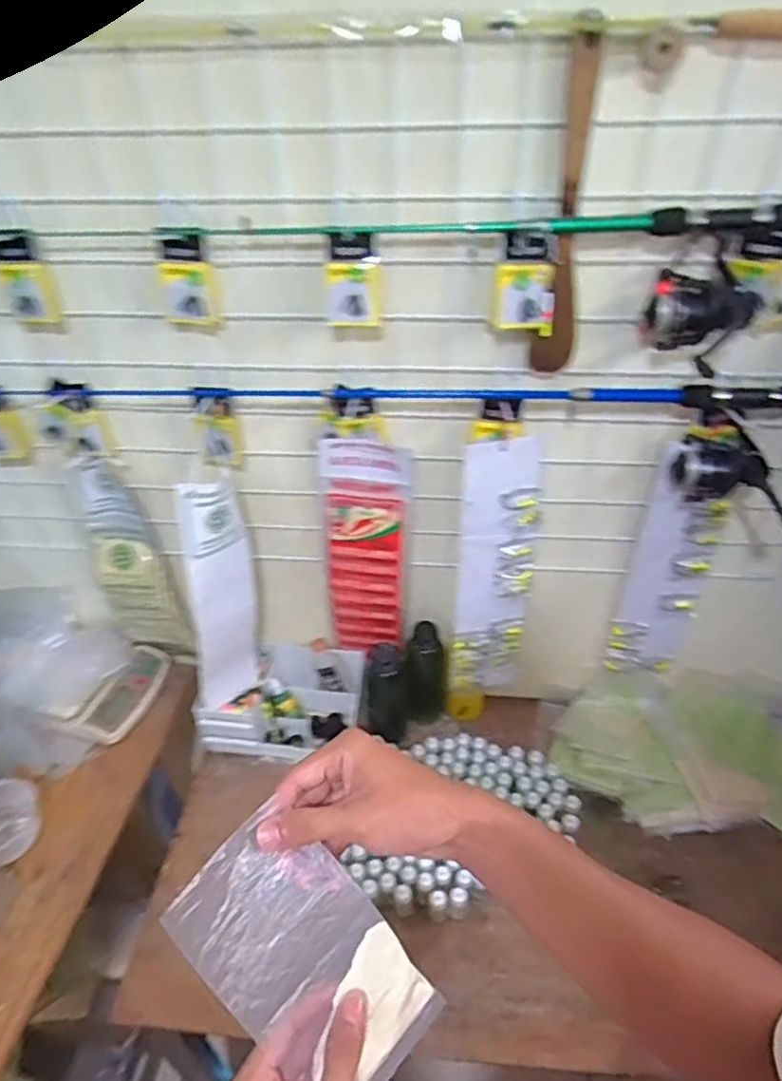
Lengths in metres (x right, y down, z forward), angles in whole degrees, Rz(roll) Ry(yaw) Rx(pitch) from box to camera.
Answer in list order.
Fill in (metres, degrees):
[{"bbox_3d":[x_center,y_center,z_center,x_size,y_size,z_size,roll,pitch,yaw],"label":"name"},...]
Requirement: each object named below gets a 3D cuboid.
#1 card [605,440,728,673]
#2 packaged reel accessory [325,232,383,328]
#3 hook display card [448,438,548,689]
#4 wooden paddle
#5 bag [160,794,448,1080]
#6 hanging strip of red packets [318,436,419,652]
[{"bbox_3d":[0.369,0.043,0.897,0.096,0.376,0.025,7,39,10],"label":"card"},{"bbox_3d":[-0.037,-0.265,0.684,0.055,0.090,0.016,5,39,8],"label":"packaged reel accessory"},{"bbox_3d":[0.139,0.052,0.896,0.103,0.411,0.017,-4,35,-8],"label":"hook display card"},{"bbox_3d":[0.173,-0.302,0.645,0.040,0.295,0.023,10,40,14],"label":"wooden paddle"},{"bbox_3d":[-0.049,0.270,0.426,0.097,0.192,0.013,-40,10,-30],"label":"bag"},{"bbox_3d":[-0.029,0.021,0.911,0.111,0.353,0.030,0,39,2],"label":"hanging strip of red packets"}]

